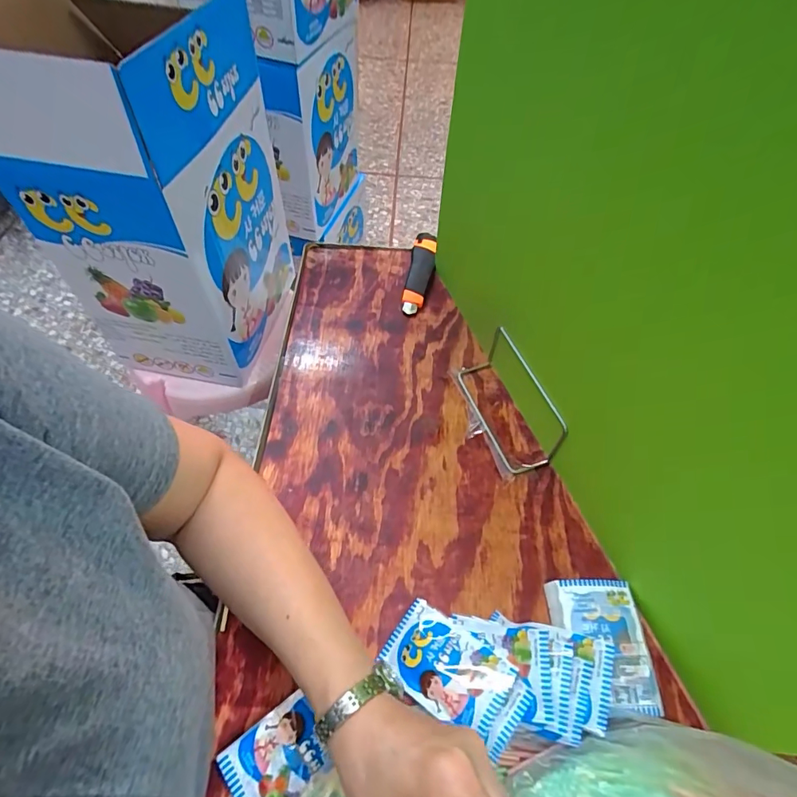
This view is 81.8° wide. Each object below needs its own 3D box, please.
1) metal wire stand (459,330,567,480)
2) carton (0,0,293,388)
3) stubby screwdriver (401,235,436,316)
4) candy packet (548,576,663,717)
[{"bbox_3d":[0.122,-0.001,0.517,0.054,0.078,0.153,-16,58,-12],"label":"metal wire stand"},{"bbox_3d":[-0.334,-0.302,0.693,0.231,0.446,0.343,5,55,1],"label":"carton"},{"bbox_3d":[0.030,-0.185,0.665,0.035,0.032,0.149,9,57,5],"label":"stubby screwdriver"},{"bbox_3d":[0.178,0.215,0.406,0.076,0.030,0.101,-1,56,-2],"label":"candy packet"}]

